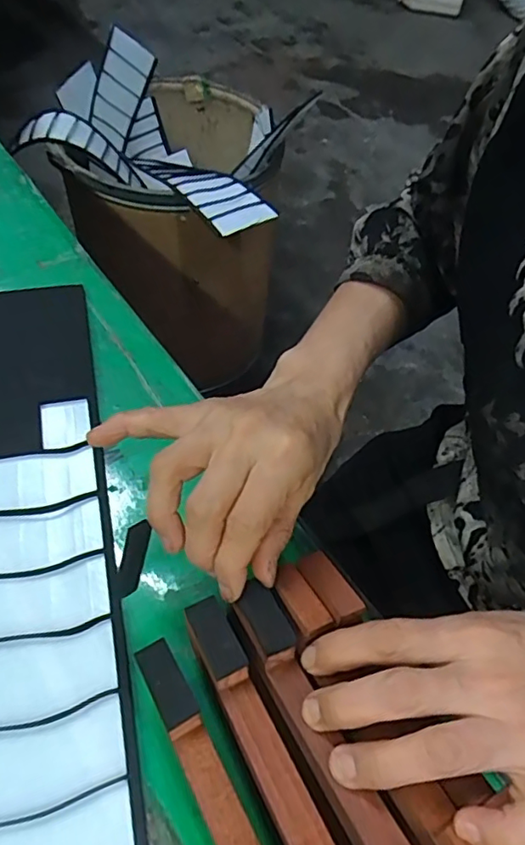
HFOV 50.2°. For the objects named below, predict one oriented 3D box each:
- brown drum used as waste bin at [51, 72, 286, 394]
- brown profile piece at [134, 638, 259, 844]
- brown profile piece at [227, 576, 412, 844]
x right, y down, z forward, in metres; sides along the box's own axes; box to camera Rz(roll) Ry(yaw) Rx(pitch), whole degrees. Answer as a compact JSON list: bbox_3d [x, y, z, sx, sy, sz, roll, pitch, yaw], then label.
[{"bbox_3d":[-0.145,-0.340,1.102,0.311,0.460,0.370,28,57,14],"label":"brown drum used as waste bin"},{"bbox_3d":[-0.012,0.147,0.204,0.014,0.015,0.148,-23,47,-20],"label":"brown profile piece"},{"bbox_3d":[0.027,0.128,0.221,0.022,0.018,0.139,-22,49,-19],"label":"brown profile piece"}]

